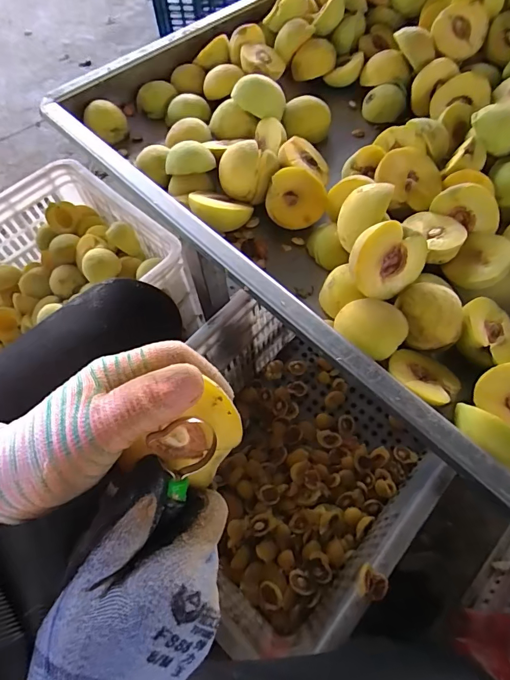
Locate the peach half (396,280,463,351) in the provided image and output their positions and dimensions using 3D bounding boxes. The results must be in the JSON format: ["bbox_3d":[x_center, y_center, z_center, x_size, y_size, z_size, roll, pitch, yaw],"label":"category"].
[{"bbox_3d":[0.153,-0.020,0.359,0.052,0.032,0.052,11,63,9],"label":"peach half"}]

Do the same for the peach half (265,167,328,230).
[{"bbox_3d":[0.046,-0.157,0.460,0.064,0.032,0.062,24,100,-4],"label":"peach half"}]

